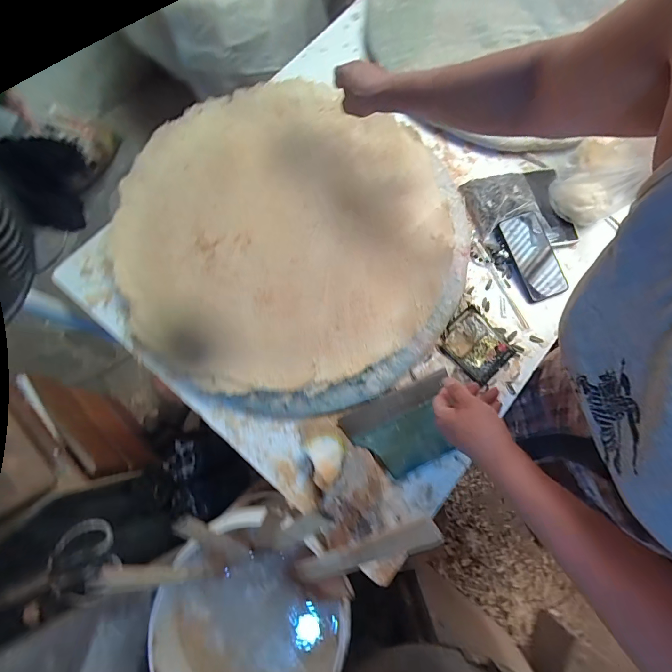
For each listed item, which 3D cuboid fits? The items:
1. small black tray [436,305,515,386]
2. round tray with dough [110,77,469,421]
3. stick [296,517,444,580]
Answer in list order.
[{"bbox_3d":[0.239,0.015,0.595,0.093,0.010,0.114,-42,79,-12],"label":"small black tray"},{"bbox_3d":[-0.086,-0.182,0.635,0.611,0.047,0.604,0,74,-2],"label":"round tray with dough"},{"bbox_3d":[0.021,0.293,0.459,0.012,0.304,0.030,-24,72,-49],"label":"stick"}]

